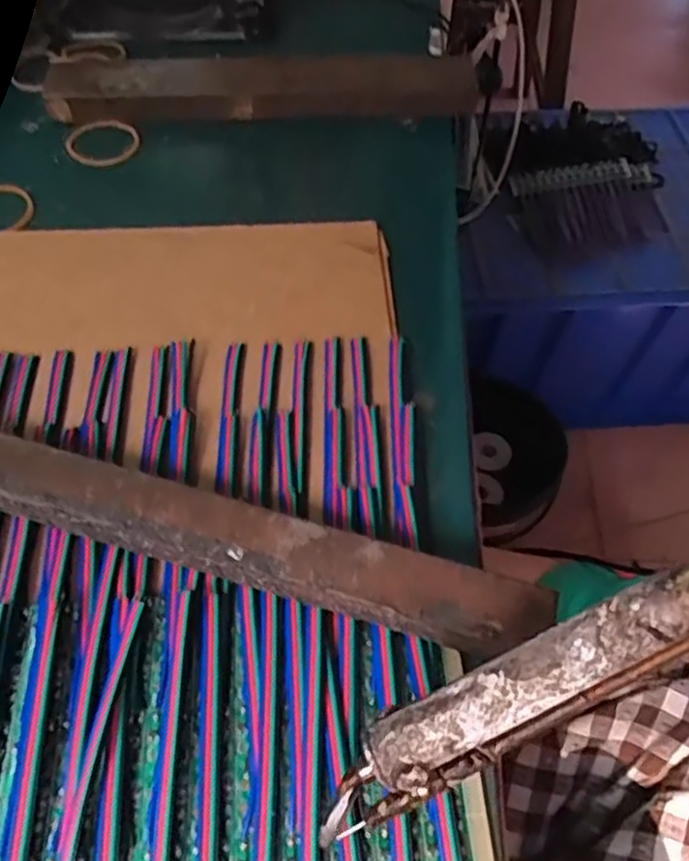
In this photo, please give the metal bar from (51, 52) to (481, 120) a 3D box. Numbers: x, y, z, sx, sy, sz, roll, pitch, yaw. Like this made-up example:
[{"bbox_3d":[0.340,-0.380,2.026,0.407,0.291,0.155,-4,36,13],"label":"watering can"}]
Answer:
[{"bbox_3d":[-0.039,-0.167,0.338,0.201,0.022,0.028,0,59,-3],"label":"metal bar"}]

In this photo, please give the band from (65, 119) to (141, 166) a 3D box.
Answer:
[{"bbox_3d":[-0.115,-0.137,0.330,0.034,0.004,0.027,-2,72,-11],"label":"band"}]

